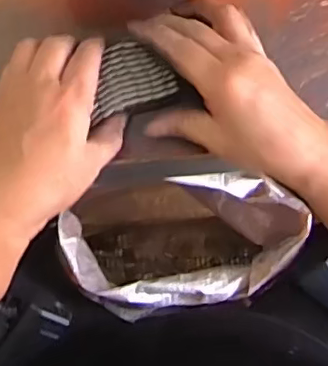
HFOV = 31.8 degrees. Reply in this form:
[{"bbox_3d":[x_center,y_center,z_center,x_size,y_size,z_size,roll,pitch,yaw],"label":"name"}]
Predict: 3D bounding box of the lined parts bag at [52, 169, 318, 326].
[{"bbox_3d":[0.012,0.079,0.899,0.293,0.490,0.180,-5,83,-6],"label":"lined parts bag"}]

